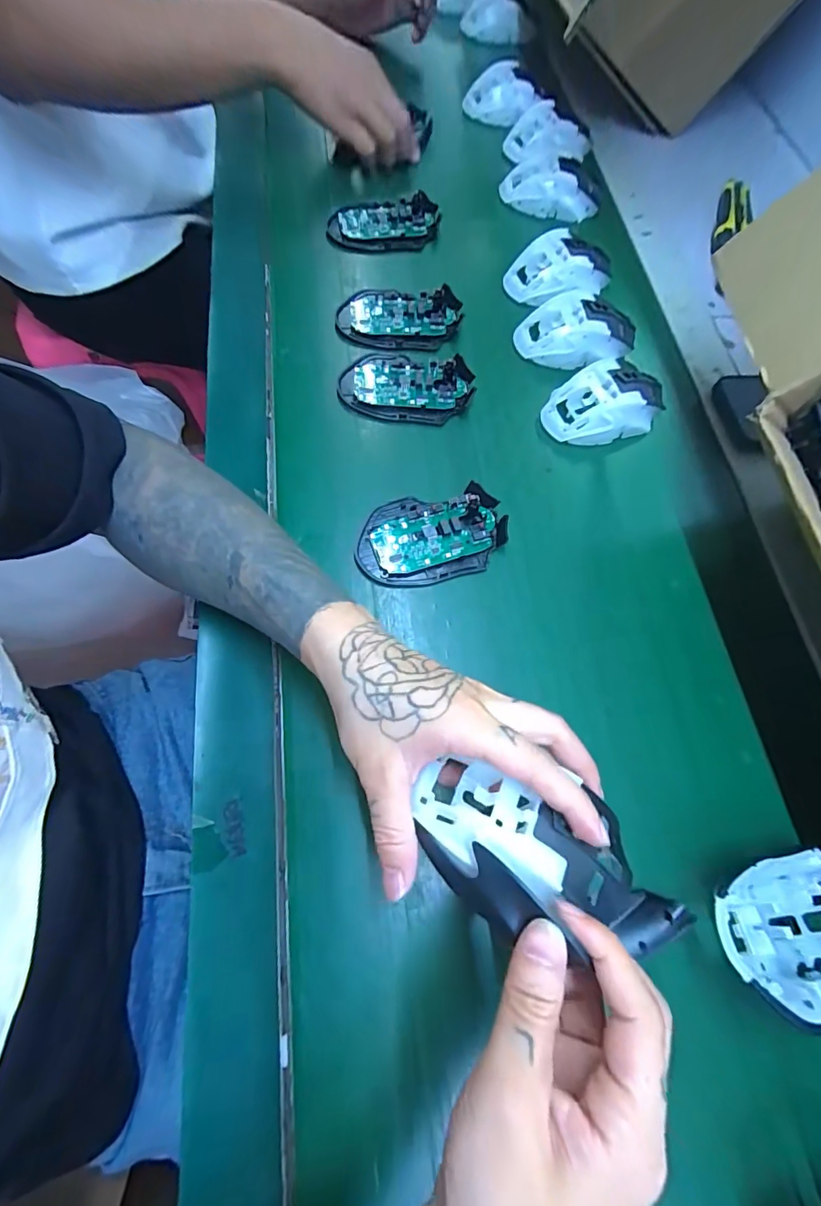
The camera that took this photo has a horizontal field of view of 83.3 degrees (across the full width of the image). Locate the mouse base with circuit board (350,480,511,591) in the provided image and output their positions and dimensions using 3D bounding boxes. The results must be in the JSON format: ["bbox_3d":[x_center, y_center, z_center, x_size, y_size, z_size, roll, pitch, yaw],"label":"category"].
[{"bbox_3d":[0.017,-0.052,0.359,0.114,0.019,0.073,-7,69,-5],"label":"mouse base with circuit board"}]

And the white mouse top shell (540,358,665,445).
[{"bbox_3d":[0.181,-0.178,0.412,0.118,0.036,0.069,-22,71,-11],"label":"white mouse top shell"}]

